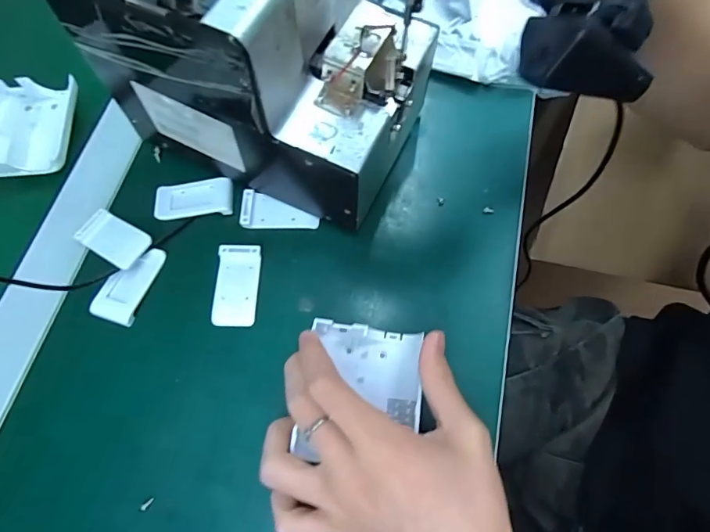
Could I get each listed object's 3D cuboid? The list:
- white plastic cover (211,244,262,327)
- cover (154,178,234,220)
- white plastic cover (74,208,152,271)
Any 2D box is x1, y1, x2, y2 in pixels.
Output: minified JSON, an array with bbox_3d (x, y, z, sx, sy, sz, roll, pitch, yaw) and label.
[{"bbox_3d":[-0.080,0.012,0.297,0.028,0.006,0.055,1,69,1],"label":"white plastic cover"},{"bbox_3d":[-0.117,-0.050,0.321,0.056,0.009,0.028,-5,69,-1],"label":"cover"},{"bbox_3d":[-0.168,-0.020,0.307,0.056,0.006,0.028,26,67,22],"label":"white plastic cover"}]

